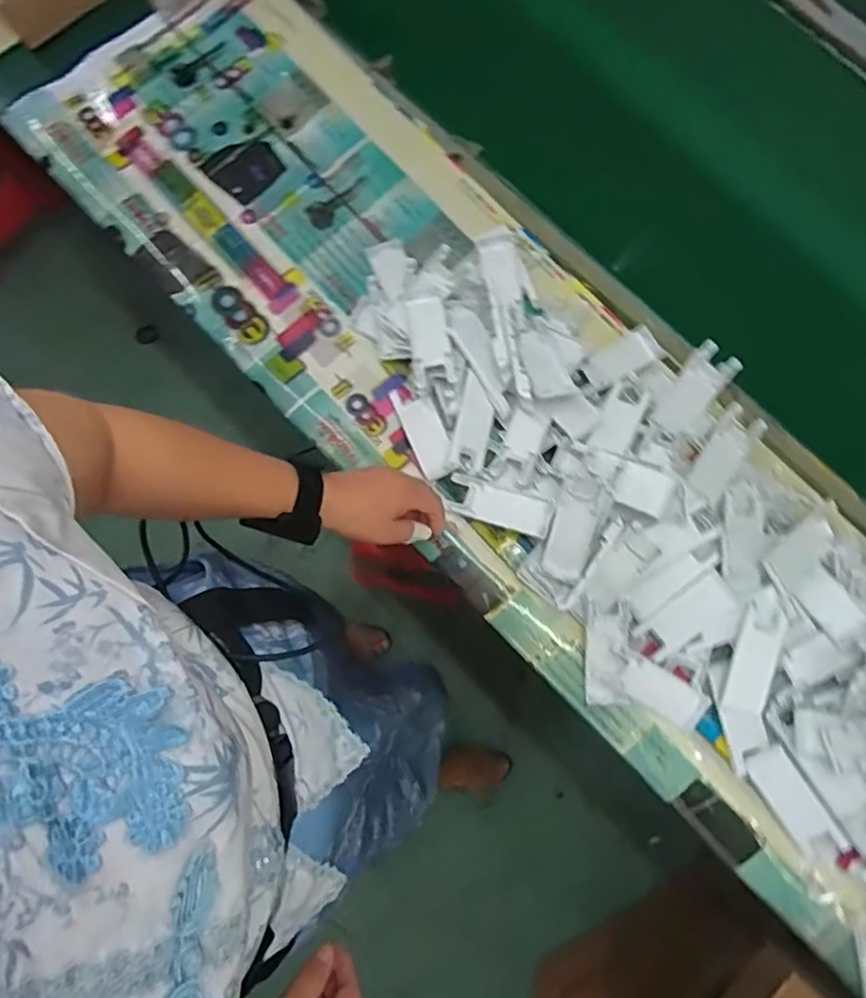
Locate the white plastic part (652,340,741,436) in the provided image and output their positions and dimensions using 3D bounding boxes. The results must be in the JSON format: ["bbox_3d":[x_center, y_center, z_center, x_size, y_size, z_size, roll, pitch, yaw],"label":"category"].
[{"bbox_3d":[0.263,-0.108,0.626,0.044,0.016,0.103,39,84,6],"label":"white plastic part"}]

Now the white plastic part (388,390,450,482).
[{"bbox_3d":[-0.008,-0.069,0.635,0.037,0.020,0.097,-24,78,-7],"label":"white plastic part"}]

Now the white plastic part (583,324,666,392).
[{"bbox_3d":[0.197,-0.147,0.651,0.083,0.013,0.041,-28,82,-3],"label":"white plastic part"}]

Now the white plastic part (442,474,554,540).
[{"bbox_3d":[0.065,0.008,0.613,0.104,0.011,0.036,18,76,17],"label":"white plastic part"}]

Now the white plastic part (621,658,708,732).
[{"bbox_3d":[0.216,0.182,0.582,0.085,0.008,0.037,34,99,1],"label":"white plastic part"}]

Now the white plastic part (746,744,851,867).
[{"bbox_3d":[0.330,0.280,0.567,0.040,0.018,0.102,-30,82,-4],"label":"white plastic part"}]

